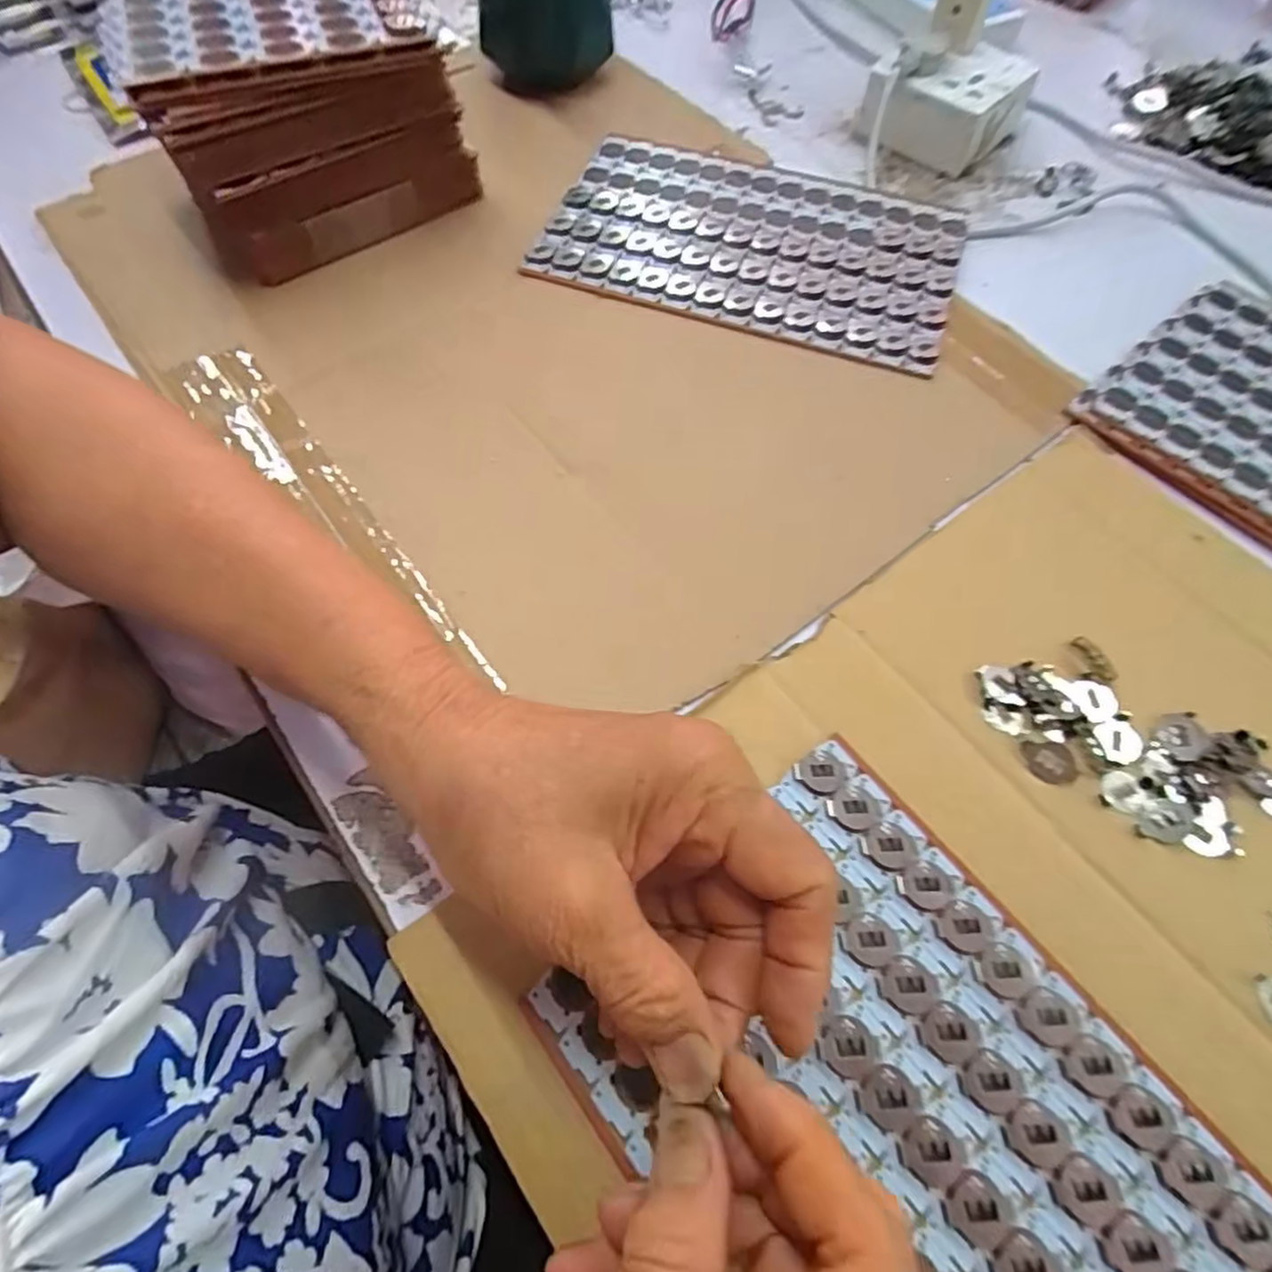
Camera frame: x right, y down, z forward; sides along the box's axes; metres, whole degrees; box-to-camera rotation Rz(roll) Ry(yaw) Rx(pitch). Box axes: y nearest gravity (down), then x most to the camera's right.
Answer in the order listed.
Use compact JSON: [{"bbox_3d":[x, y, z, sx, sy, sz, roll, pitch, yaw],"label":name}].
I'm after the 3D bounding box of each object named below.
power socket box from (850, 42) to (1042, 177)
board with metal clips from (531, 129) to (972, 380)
[{"bbox_3d":[0.222,-0.381,0.476,0.092,0.041,0.097,34,66,14],"label":"power socket box"},{"bbox_3d":[0.074,-0.250,0.423,0.246,0.009,0.152,20,63,8],"label":"board with metal clips"}]

